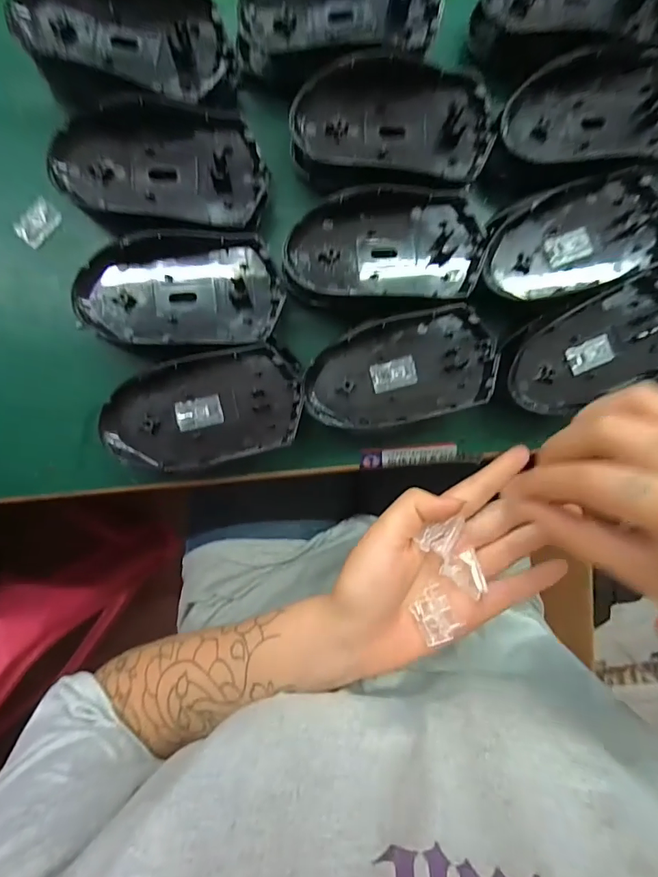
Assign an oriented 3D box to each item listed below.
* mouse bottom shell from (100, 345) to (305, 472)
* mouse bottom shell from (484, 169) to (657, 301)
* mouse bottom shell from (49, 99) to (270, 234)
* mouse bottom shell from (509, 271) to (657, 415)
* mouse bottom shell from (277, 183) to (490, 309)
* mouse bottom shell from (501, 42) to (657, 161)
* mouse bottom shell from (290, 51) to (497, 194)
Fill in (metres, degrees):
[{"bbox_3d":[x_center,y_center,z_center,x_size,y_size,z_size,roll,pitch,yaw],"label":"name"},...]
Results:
[{"bbox_3d":[-0.073,-0.017,0.259,0.112,0.019,0.061,-9,92,-3],"label":"mouse bottom shell"},{"bbox_3d":[0.151,-0.120,0.265,0.115,0.016,0.059,-20,93,-2],"label":"mouse bottom shell"},{"bbox_3d":[-0.093,-0.150,0.247,0.111,0.019,0.059,3,92,-3],"label":"mouse bottom shell"},{"bbox_3d":[0.164,-0.056,0.268,0.114,0.013,0.059,-24,93,-2],"label":"mouse bottom shell"},{"bbox_3d":[0.033,-0.115,0.259,0.114,0.012,0.066,-6,92,-3],"label":"mouse bottom shell"},{"bbox_3d":[0.160,-0.199,0.258,0.112,0.017,0.063,-3,92,-3],"label":"mouse bottom shell"},{"bbox_3d":[0.037,-0.186,0.255,0.113,0.013,0.068,-1,92,-3],"label":"mouse bottom shell"}]

